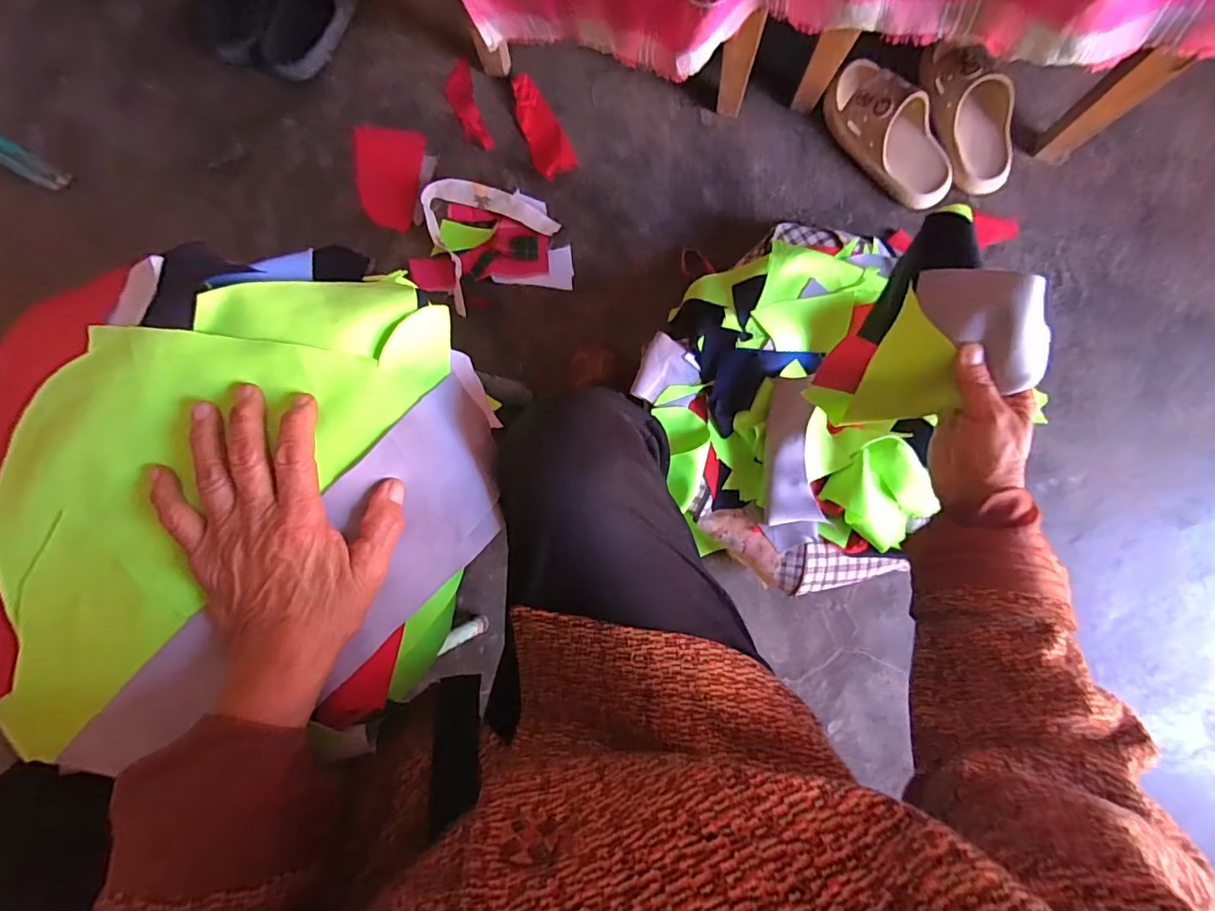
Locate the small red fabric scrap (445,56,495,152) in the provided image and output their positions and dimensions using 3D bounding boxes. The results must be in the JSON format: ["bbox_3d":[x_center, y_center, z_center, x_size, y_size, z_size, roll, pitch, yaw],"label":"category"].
[{"bbox_3d":[-0.209,-0.518,0.799,0.044,0.004,0.139,-19,88,3],"label":"small red fabric scrap"}]

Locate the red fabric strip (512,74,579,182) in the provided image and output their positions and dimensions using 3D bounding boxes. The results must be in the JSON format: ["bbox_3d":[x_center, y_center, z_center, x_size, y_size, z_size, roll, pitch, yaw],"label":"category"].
[{"bbox_3d":[-0.101,-0.484,0.789,0.057,0.015,0.151,-27,88,2],"label":"red fabric strip"}]

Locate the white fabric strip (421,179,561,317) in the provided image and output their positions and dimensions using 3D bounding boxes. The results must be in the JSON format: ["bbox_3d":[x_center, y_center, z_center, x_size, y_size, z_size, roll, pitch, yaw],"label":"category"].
[{"bbox_3d":[-0.195,-0.336,0.786,0.188,0.017,0.170,-39,87,2],"label":"white fabric strip"}]

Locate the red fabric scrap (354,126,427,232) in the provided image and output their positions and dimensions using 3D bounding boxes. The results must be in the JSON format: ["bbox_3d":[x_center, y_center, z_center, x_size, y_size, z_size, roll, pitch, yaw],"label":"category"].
[{"bbox_3d":[-0.334,-0.418,0.805,0.104,0.015,0.152,8,89,3],"label":"red fabric scrap"}]

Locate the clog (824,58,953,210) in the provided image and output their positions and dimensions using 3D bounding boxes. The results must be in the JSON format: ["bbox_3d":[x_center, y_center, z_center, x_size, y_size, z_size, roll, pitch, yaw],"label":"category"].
[{"bbox_3d":[0.396,-0.448,0.743,0.093,0.062,0.223,-39,87,2],"label":"clog"}]

